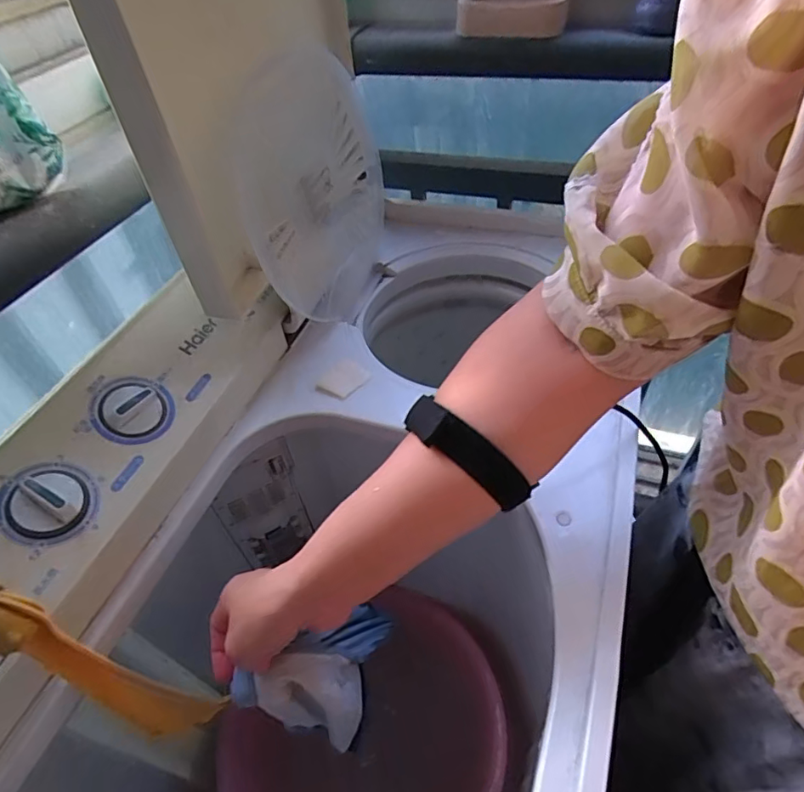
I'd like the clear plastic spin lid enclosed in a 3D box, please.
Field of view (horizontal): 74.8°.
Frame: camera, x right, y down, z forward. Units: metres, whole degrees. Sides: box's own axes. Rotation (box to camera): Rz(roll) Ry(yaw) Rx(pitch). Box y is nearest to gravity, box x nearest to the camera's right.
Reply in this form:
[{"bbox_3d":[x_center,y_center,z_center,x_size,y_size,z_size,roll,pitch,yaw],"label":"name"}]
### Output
[{"bbox_3d":[-0.078,-0.218,0.568,0.021,0.256,0.257,9,37,25],"label":"clear plastic spin lid"}]

